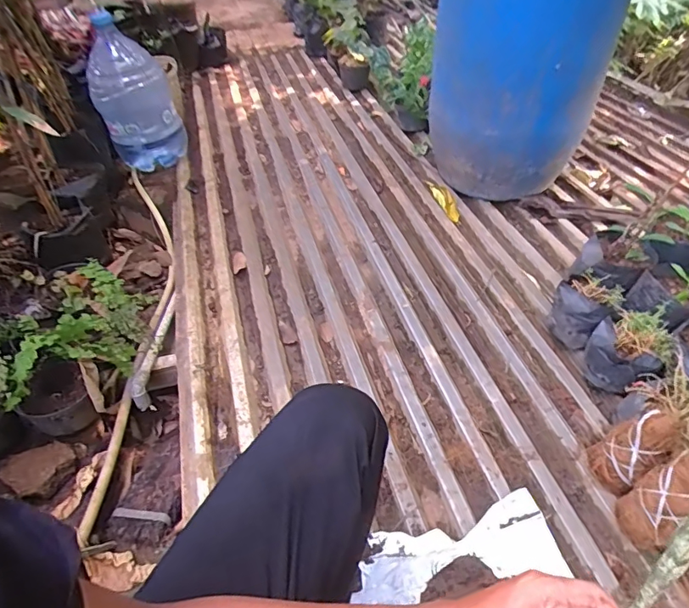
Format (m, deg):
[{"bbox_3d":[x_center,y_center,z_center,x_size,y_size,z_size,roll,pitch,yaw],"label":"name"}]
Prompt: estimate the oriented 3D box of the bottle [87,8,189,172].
[{"bbox_3d":[-0.696,-0.667,1.594,0.233,0.430,0.253,-23,49,-16],"label":"bottle"}]

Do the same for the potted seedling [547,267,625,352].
[{"bbox_3d":[0.522,0.024,1.066,0.122,0.148,0.109,32,57,30],"label":"potted seedling"}]

